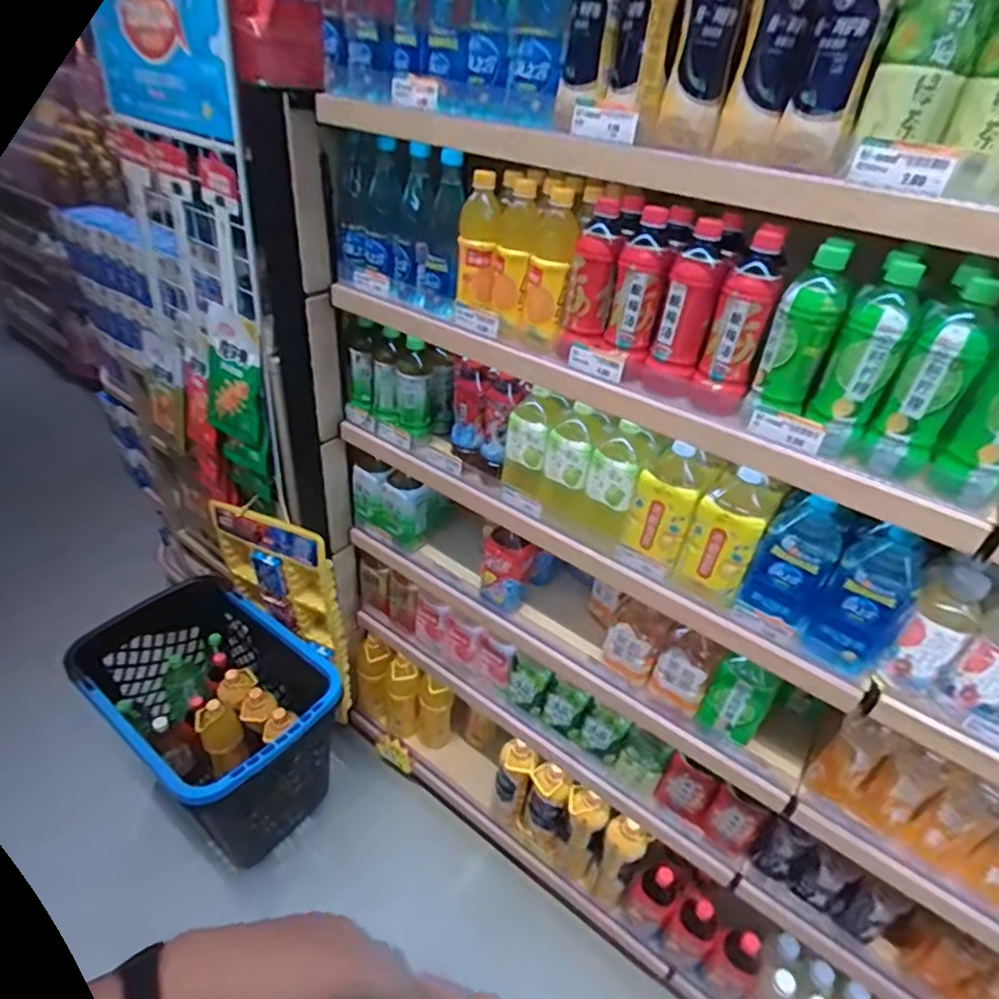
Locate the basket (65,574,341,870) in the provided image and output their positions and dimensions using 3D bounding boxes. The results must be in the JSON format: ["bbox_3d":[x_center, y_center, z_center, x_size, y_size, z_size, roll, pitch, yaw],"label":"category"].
[{"bbox_3d":[-0.657,0.528,1.442,0.533,0.438,0.385,27,41,26],"label":"basket"}]

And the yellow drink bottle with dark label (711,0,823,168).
[{"bbox_3d":[0.272,-0.455,0.588,0.060,0.212,0.054,15,37,12],"label":"yellow drink bottle with dark label"}]

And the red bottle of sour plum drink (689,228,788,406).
[{"bbox_3d":[0.292,-0.225,0.727,0.061,0.188,0.078,18,38,16],"label":"red bottle of sour plum drink"}]

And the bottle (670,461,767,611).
[{"bbox_3d":[0.318,0.047,0.848,0.090,0.179,0.073,25,41,24],"label":"bottle"}]

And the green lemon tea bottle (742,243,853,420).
[{"bbox_3d":[0.343,-0.187,0.684,0.064,0.180,0.055,24,40,23],"label":"green lemon tea bottle"}]

